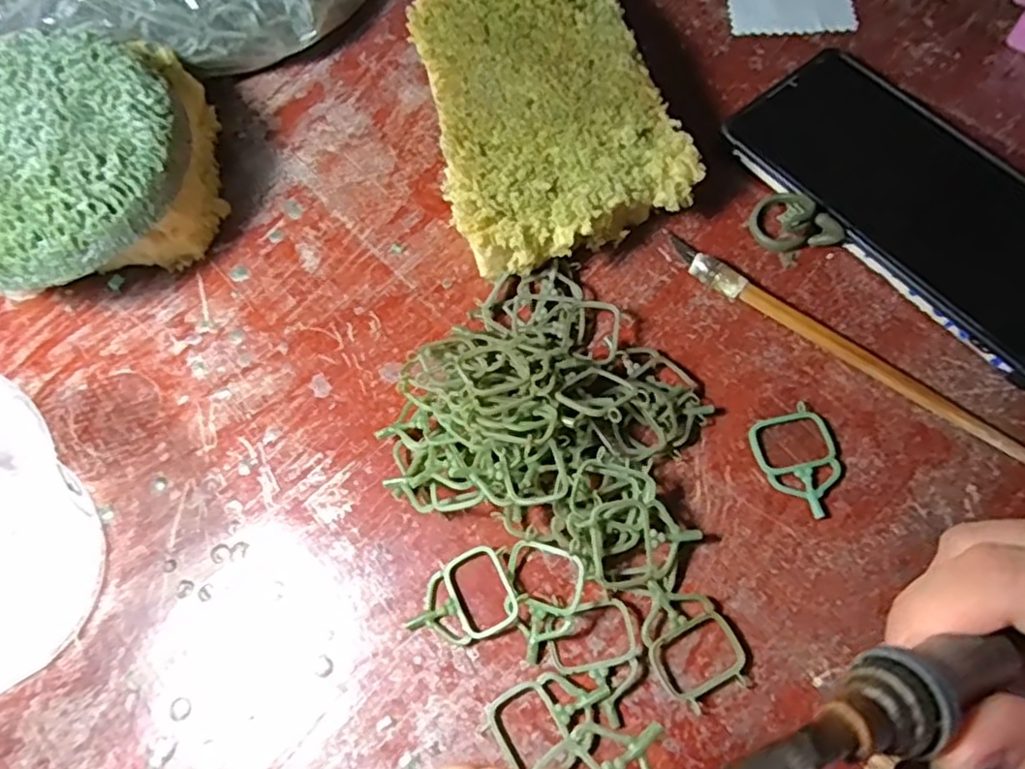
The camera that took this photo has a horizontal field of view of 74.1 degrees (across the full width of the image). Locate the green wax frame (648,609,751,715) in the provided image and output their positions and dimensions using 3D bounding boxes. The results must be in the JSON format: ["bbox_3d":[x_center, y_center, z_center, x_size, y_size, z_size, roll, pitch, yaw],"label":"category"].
[{"bbox_3d":[0.062,0.090,0.221,0.030,0.006,0.025,-26,68,-9],"label":"green wax frame"}]

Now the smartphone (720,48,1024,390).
[{"bbox_3d":[0.178,-0.078,0.285,0.087,0.013,0.167,-37,70,-13],"label":"smartphone"}]

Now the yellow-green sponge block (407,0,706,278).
[{"bbox_3d":[0.011,-0.114,0.293,0.102,0.043,0.140,-17,67,-5],"label":"yellow-green sponge block"}]

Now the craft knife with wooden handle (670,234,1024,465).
[{"bbox_3d":[0.126,-0.016,0.262,0.153,0.010,0.015,37,73,16],"label":"craft knife with wooden handle"}]

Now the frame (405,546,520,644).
[{"bbox_3d":[-0.018,0.075,0.231,0.037,0.007,0.028,-30,68,-10],"label":"frame"}]

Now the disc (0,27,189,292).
[{"bbox_3d":[-0.177,-0.088,0.255,0.097,0.023,0.102,-1,66,2],"label":"disc"}]

